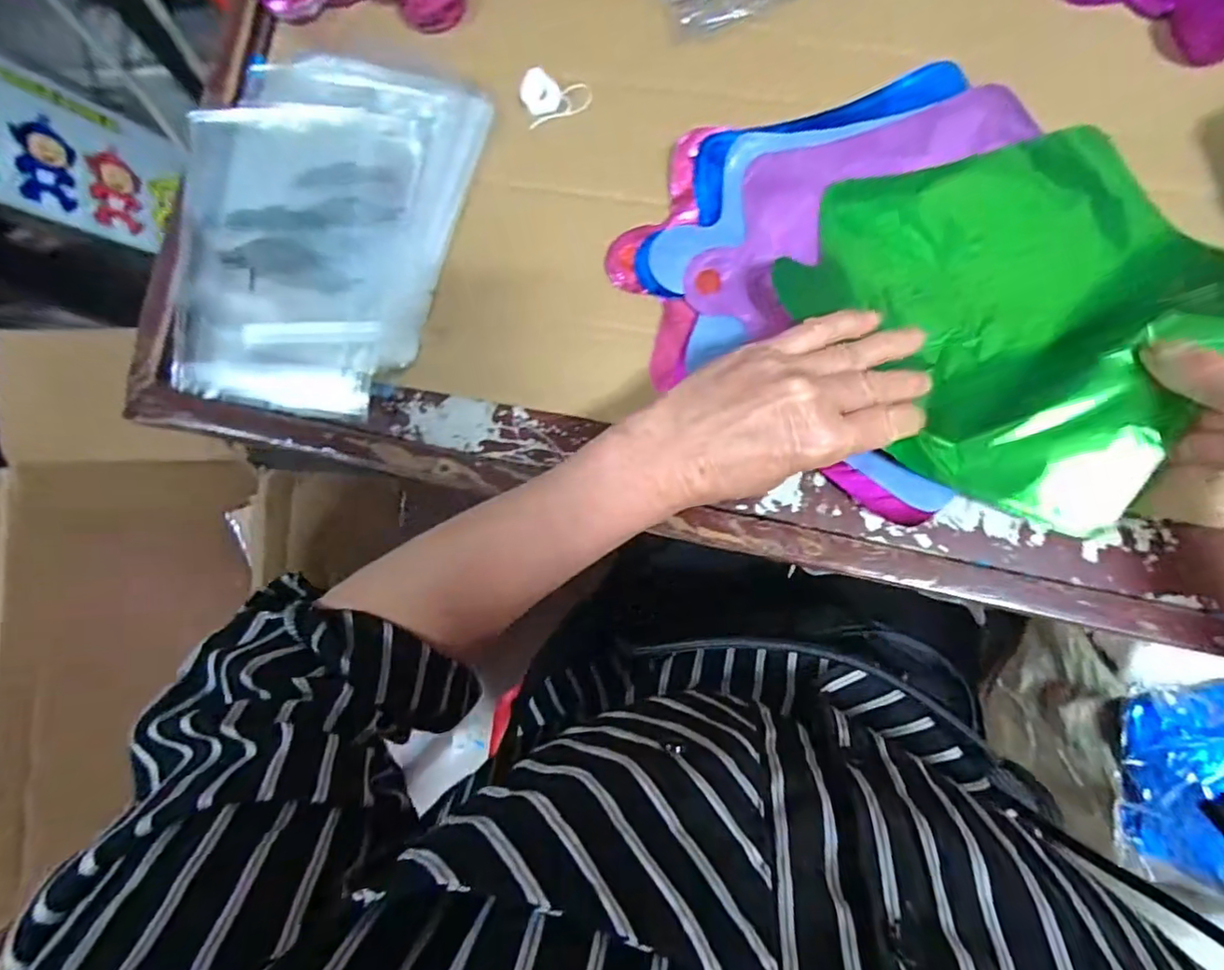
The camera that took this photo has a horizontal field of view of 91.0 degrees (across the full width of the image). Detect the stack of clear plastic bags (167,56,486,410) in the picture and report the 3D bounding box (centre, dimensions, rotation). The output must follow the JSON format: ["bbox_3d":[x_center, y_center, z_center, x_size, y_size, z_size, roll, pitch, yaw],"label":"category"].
[{"bbox_3d":[-0.194,-0.166,0.387,0.177,0.015,0.232,16,88,7],"label":"stack of clear plastic bags"}]

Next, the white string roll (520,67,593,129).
[{"bbox_3d":[-0.036,-0.248,0.380,0.042,0.006,0.034,-15,84,5],"label":"white string roll"}]

